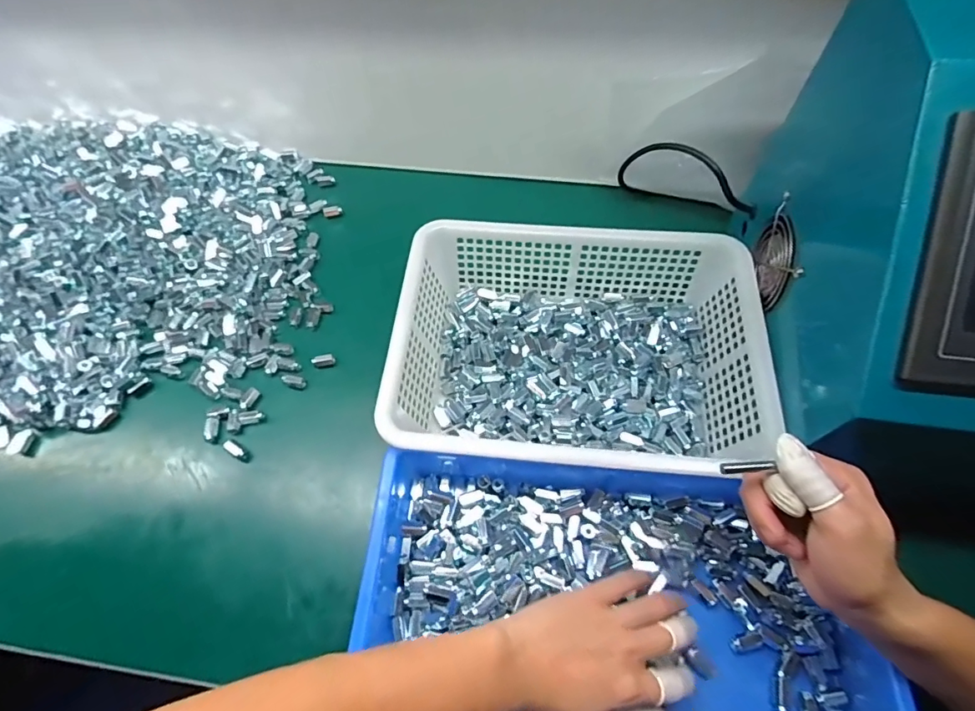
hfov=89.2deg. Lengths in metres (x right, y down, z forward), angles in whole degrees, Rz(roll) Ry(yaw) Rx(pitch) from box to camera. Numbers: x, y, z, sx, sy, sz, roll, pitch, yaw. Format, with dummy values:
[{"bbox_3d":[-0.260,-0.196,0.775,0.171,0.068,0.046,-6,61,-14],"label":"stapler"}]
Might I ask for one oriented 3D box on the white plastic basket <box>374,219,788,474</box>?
[{"bbox_3d":[0.081,-0.009,0.470,0.317,0.086,0.218,4,62,4],"label":"white plastic basket"}]

